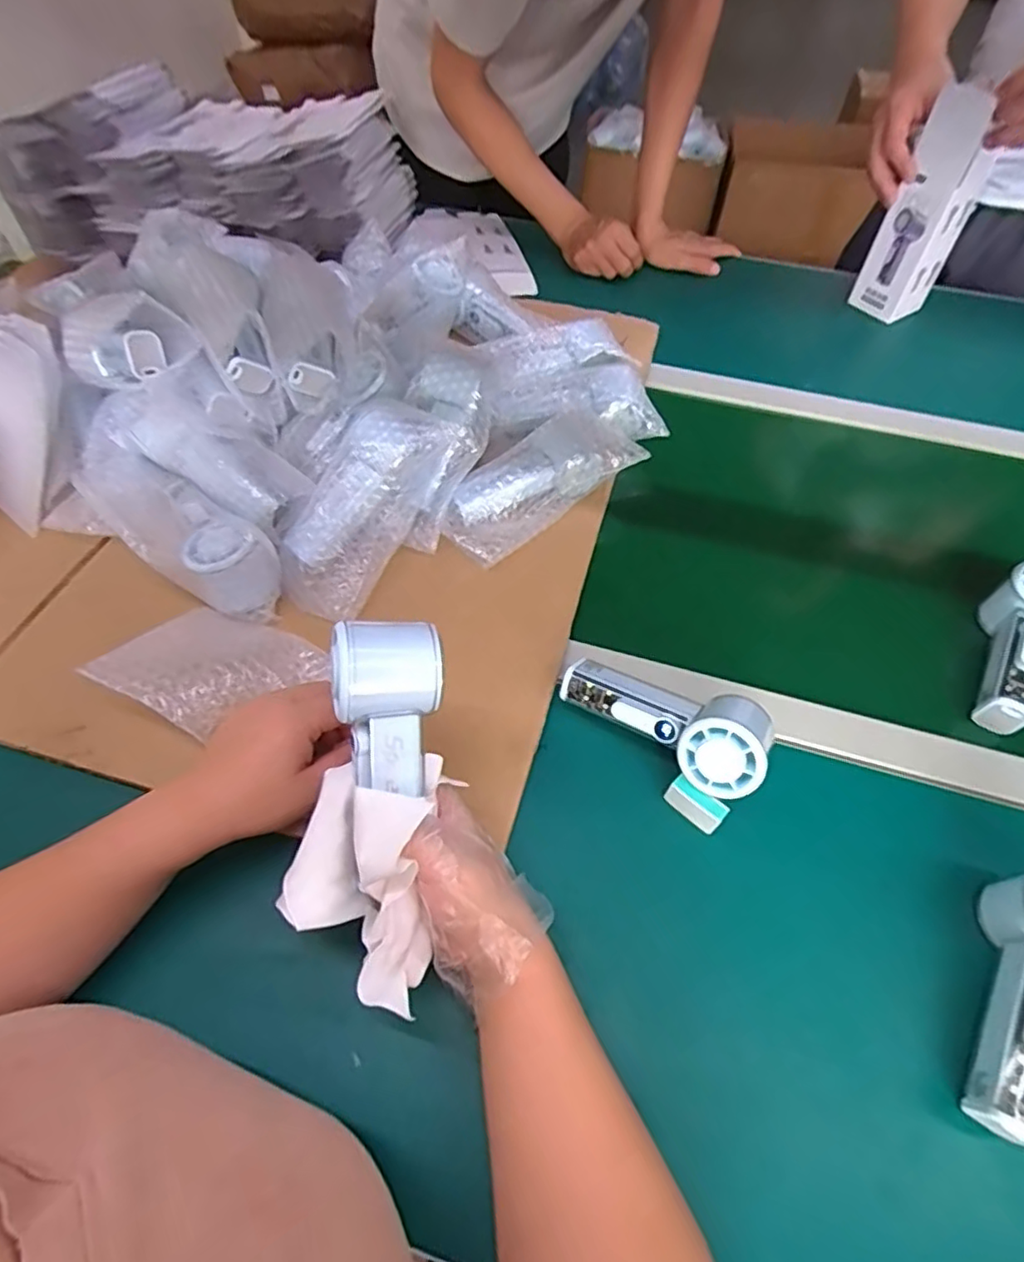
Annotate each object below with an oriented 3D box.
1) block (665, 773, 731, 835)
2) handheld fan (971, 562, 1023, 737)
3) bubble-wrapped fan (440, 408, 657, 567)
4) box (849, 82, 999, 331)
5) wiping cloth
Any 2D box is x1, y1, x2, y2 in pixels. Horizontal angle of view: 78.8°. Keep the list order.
[{"bbox_3d":[0.131,0.124,0.445,0.042,0.023,0.016,32,60,21],"label":"block"},{"bbox_3d":[0.414,0.009,0.511,0.056,0.057,0.152,35,60,22],"label":"handheld fan"},{"bbox_3d":[0.022,-0.143,0.608,0.199,0.059,0.082,-31,60,-22],"label":"bubble-wrapped fan"},{"bbox_3d":[0.527,-0.520,0.798,0.053,0.252,0.085,-26,58,-18],"label":"box"},{"bbox_3d":[-0.087,0.131,0.344,0.083,0.072,0.121,6,54,3],"label":"wiping cloth"}]

